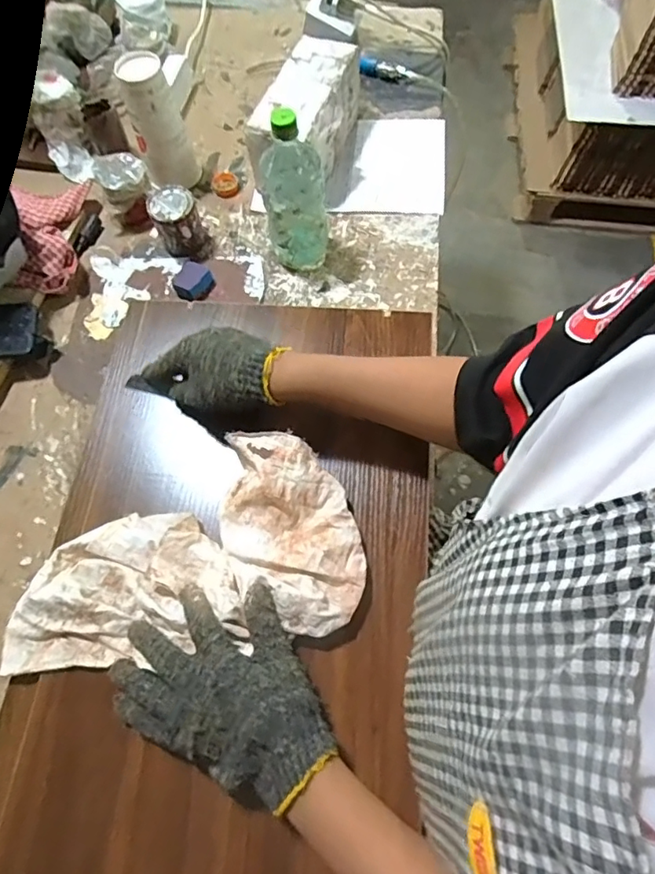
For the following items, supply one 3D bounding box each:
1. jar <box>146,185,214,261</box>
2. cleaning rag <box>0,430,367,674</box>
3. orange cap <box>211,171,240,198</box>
[{"bbox_3d":[-0.213,-0.308,0.758,0.071,0.071,0.077,1,68,-3],"label":"jar"},{"bbox_3d":[-0.131,0.111,0.453,0.311,0.039,0.165,-19,70,2],"label":"cleaning rag"},{"bbox_3d":[-0.162,-0.398,0.827,0.042,0.019,0.039,1,68,-3],"label":"orange cap"}]

